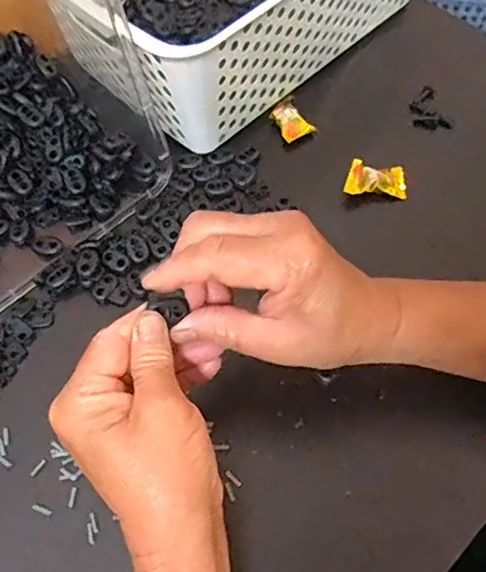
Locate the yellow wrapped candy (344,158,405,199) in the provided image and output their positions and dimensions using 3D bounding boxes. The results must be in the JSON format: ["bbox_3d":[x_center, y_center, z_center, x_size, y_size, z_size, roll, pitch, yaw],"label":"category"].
[{"bbox_3d":[0.098,-0.079,0.424,0.047,0.010,0.025,2,60,-13],"label":"yellow wrapped candy"}]

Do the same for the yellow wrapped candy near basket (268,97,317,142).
[{"bbox_3d":[0.037,-0.134,0.459,0.026,0.009,0.039,-26,64,-12],"label":"yellow wrapped candy near basket"}]

